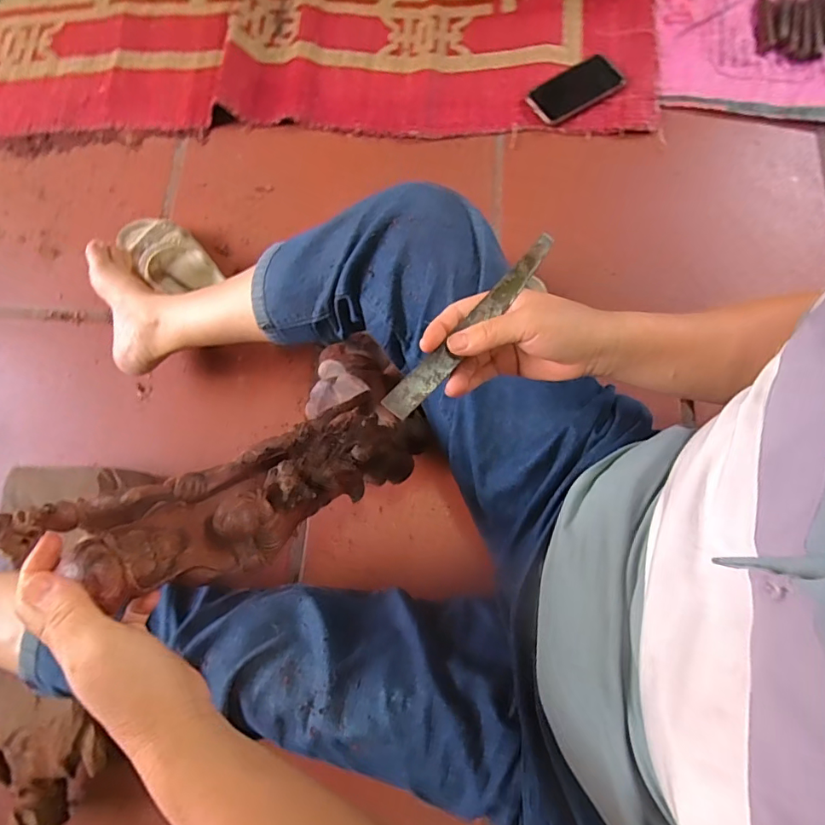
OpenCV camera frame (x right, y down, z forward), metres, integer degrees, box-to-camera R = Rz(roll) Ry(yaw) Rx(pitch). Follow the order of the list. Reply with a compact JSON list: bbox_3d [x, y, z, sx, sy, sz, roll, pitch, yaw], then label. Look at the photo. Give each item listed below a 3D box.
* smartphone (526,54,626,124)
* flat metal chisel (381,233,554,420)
[{"bbox_3d":[0.261,-0.523,0.769,0.154,0.015,0.079,-29,79,-4],"label":"smartphone"},{"bbox_3d":[0.042,-0.063,0.347,0.022,0.008,0.168,41,88,8],"label":"flat metal chisel"}]

